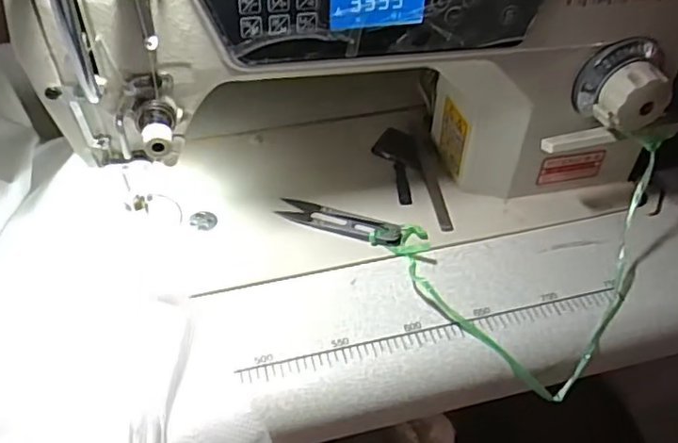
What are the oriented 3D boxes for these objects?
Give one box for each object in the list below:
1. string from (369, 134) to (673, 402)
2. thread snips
[{"bbox_3d":[0.152,0.033,0.419,0.223,0.030,0.150,-20,62,1],"label":"string"},{"bbox_3d":[-0.001,-0.001,0.464,0.097,0.009,0.021,19,49,18],"label":"thread snips"}]

